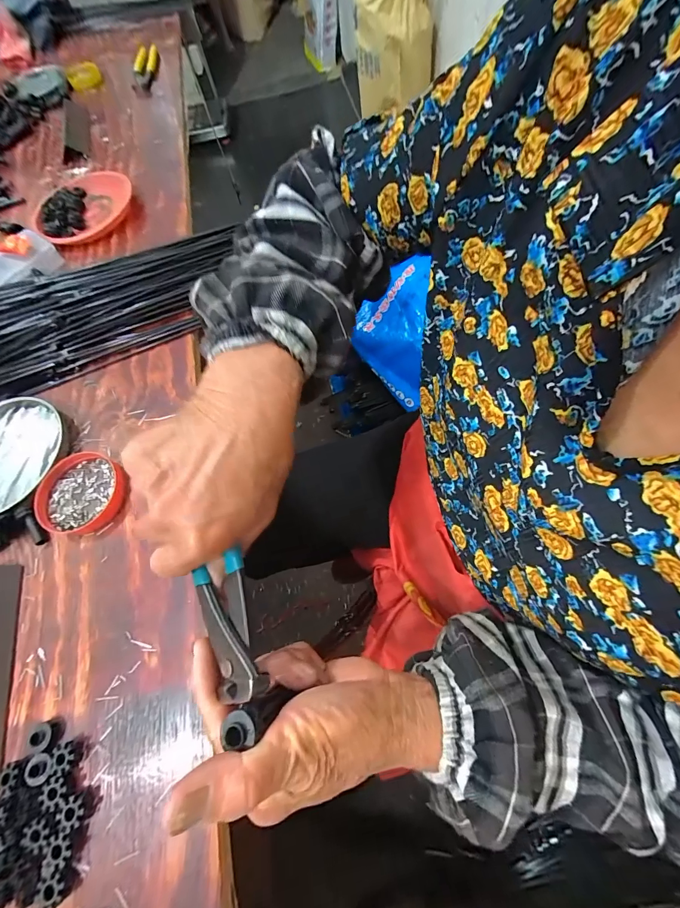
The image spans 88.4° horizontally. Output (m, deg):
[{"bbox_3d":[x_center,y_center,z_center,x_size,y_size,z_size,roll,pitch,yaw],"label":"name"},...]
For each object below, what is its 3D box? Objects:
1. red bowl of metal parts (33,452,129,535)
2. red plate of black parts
[{"bbox_3d":[-0.249,0.038,0.341,0.076,0.020,0.077,-3,67,7],"label":"red bowl of metal parts"},{"bbox_3d":[-0.379,-0.372,0.527,0.132,0.025,0.149,-17,66,0],"label":"red plate of black parts"}]

